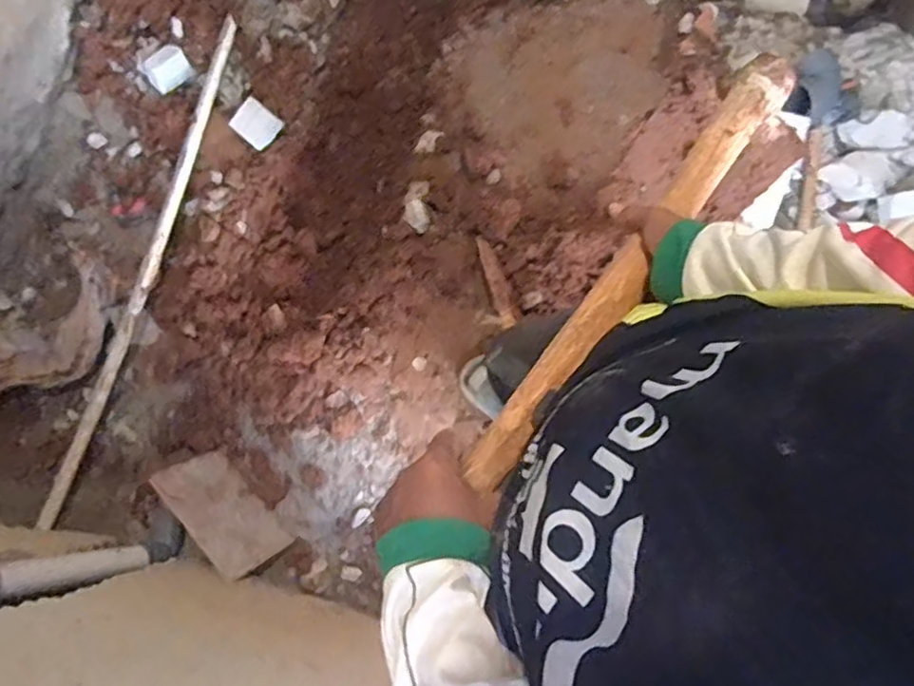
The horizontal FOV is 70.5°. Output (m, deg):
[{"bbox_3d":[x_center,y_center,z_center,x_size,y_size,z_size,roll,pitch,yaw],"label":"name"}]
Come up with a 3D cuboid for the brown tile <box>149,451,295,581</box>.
[{"bbox_3d":[-0.451,0.324,1.245,0.253,0.150,0.016,44,127,12],"label":"brown tile"}]

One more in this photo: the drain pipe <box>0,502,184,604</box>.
[{"bbox_3d":[-0.585,0.308,0.984,0.109,0.521,0.110,0,79,1],"label":"drain pipe"}]

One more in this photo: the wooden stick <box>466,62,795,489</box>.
[{"bbox_3d":[0.184,-0.098,0.592,0.045,0.021,0.563,37,67,7],"label":"wooden stick"}]

